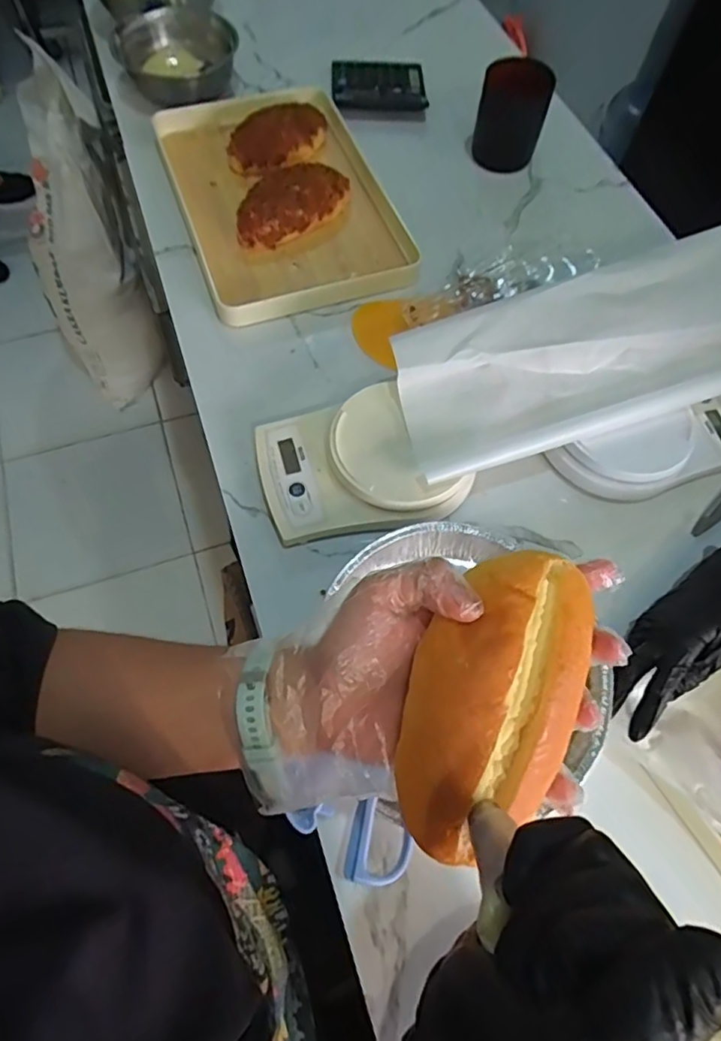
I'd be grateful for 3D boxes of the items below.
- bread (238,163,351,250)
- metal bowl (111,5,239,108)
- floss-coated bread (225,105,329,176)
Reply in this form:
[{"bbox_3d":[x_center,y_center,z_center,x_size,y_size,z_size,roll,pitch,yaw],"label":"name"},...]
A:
[{"bbox_3d":[-0.076,-0.350,0.651,0.140,0.053,0.064,-29,68,-15],"label":"bread"},{"bbox_3d":[-0.233,-0.592,0.733,0.138,0.064,0.143,1,64,-1],"label":"metal bowl"},{"bbox_3d":[-0.095,-0.463,0.689,0.068,0.038,0.136,40,69,16],"label":"floss-coated bread"}]

